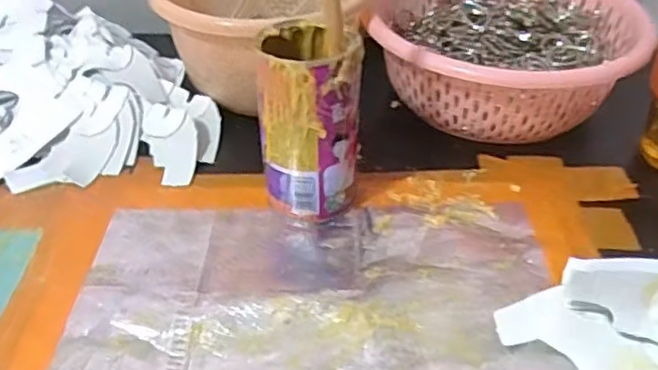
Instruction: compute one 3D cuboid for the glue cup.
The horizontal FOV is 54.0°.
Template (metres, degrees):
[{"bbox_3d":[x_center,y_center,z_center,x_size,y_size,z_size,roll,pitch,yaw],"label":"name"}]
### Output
[{"bbox_3d":[-0.012,-0.040,0.432,0.060,0.119,0.065,1,39,-1],"label":"glue cup"}]

